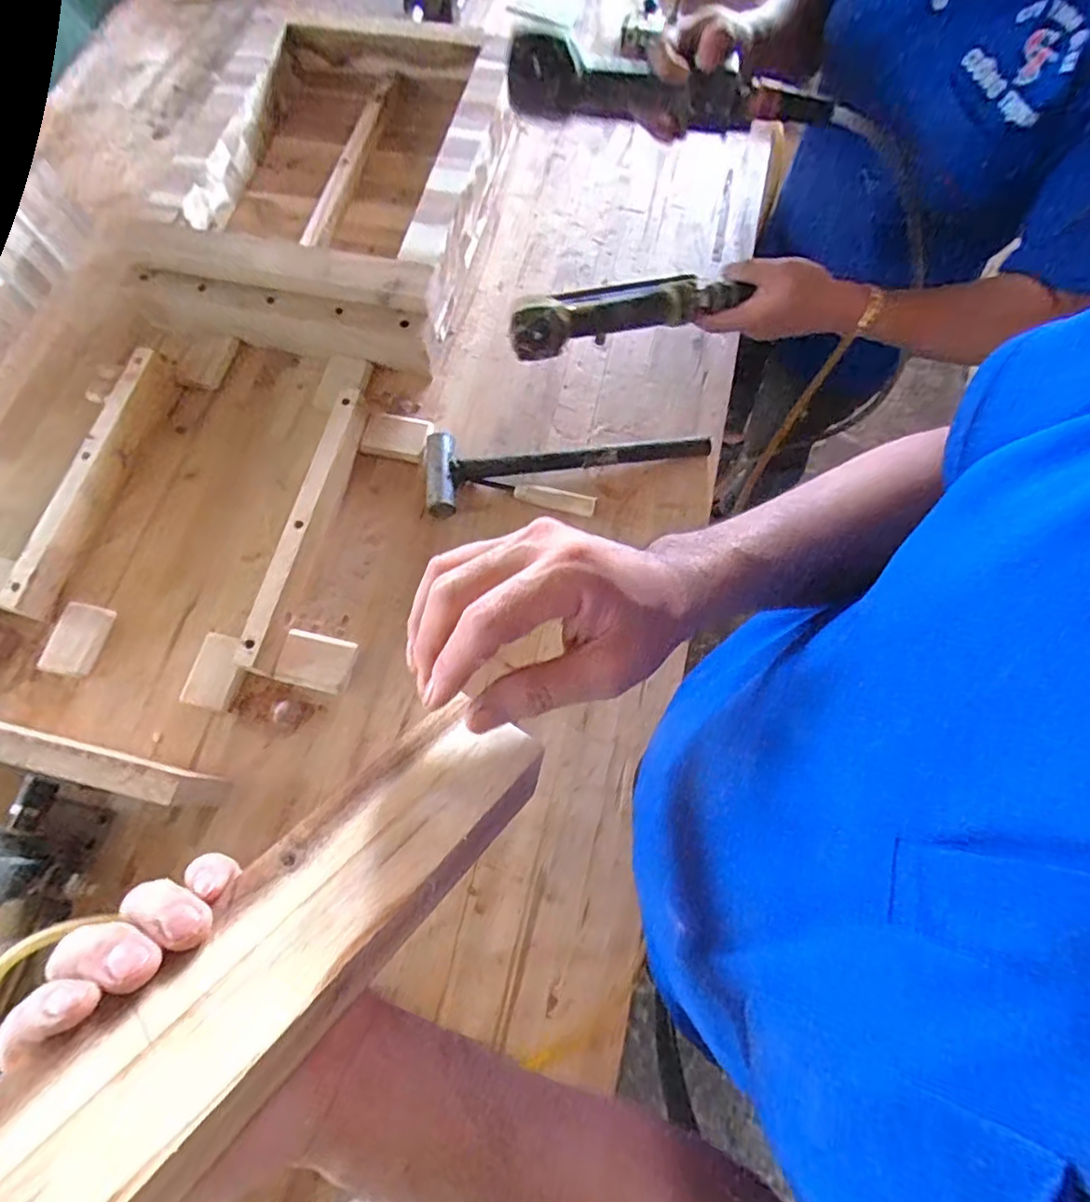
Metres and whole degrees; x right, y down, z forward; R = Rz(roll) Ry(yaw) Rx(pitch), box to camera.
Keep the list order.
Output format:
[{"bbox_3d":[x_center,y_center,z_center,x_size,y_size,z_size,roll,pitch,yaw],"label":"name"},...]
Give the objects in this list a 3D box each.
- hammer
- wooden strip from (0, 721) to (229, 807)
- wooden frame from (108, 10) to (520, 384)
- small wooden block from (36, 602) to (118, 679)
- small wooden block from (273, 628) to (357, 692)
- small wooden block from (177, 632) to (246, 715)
[{"bbox_3d":[0.020,-0.155,0.652,0.293,0.029,0.088,-9,67,-1],"label":"hammer"},{"bbox_3d":[-0.407,0.136,0.535,0.248,0.083,0.027,12,71,6],"label":"wooden strip"},{"bbox_3d":[-0.254,-0.570,0.802,0.375,0.091,0.584,9,68,7],"label":"wooden frame"},{"bbox_3d":[-0.455,0.036,0.605,0.037,0.024,0.070,10,71,5],"label":"small wooden block"},{"bbox_3d":[-0.216,0.057,0.590,0.069,0.017,0.052,11,69,8],"label":"small wooden block"},{"bbox_3d":[-0.310,0.068,0.589,0.044,0.022,0.067,11,69,8],"label":"small wooden block"}]

